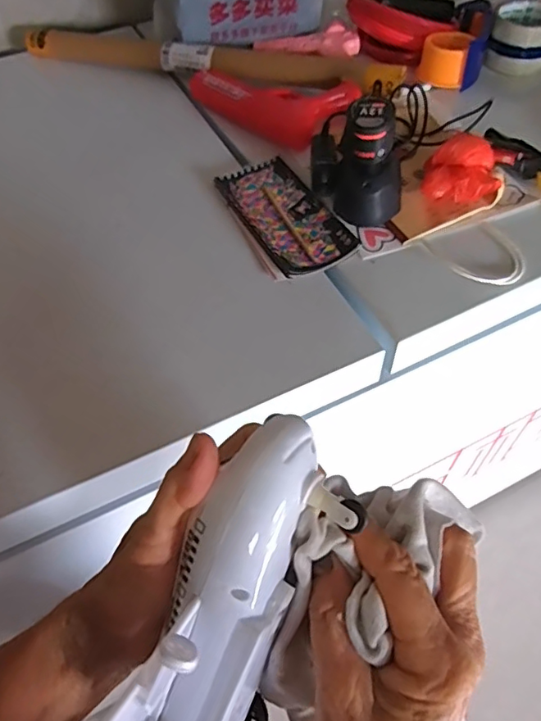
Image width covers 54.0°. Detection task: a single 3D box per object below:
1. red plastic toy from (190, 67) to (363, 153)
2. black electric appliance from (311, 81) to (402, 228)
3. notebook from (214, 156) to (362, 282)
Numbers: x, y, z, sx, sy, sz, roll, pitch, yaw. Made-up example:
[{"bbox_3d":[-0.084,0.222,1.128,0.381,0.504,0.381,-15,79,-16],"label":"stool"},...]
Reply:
[{"bbox_3d":[-0.002,-0.342,0.682,0.212,0.034,0.102,37,64,25],"label":"red plastic toy"},{"bbox_3d":[0.090,-0.223,0.547,0.098,0.110,0.117,4,55,6],"label":"black electric appliance"},{"bbox_3d":[0.011,-0.157,0.570,0.096,0.008,0.180,-24,57,-13],"label":"notebook"}]

